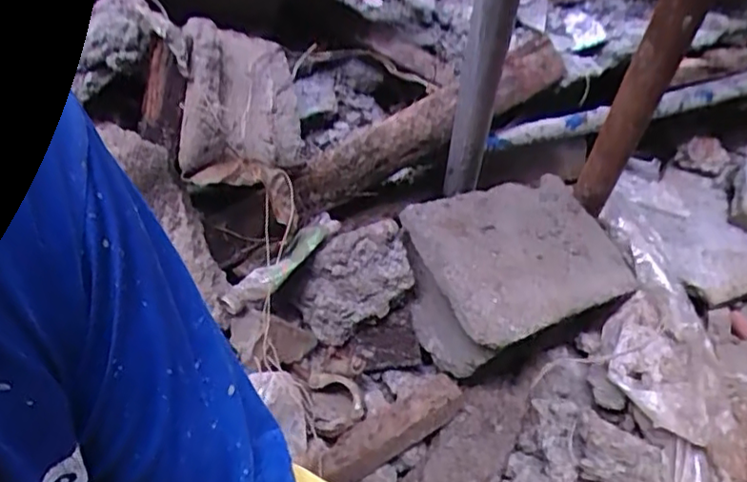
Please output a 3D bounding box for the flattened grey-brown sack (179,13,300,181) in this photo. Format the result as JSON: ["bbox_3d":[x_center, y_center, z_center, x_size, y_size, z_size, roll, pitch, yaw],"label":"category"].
[{"bbox_3d":[-0.179,-0.186,0.830,0.162,0.057,0.199,0,77,-51],"label":"flattened grey-brown sack"}]

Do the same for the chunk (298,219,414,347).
[{"bbox_3d":[-0.022,0.047,0.842,0.109,0.184,0.075,49,25,-1],"label":"chunk"}]

